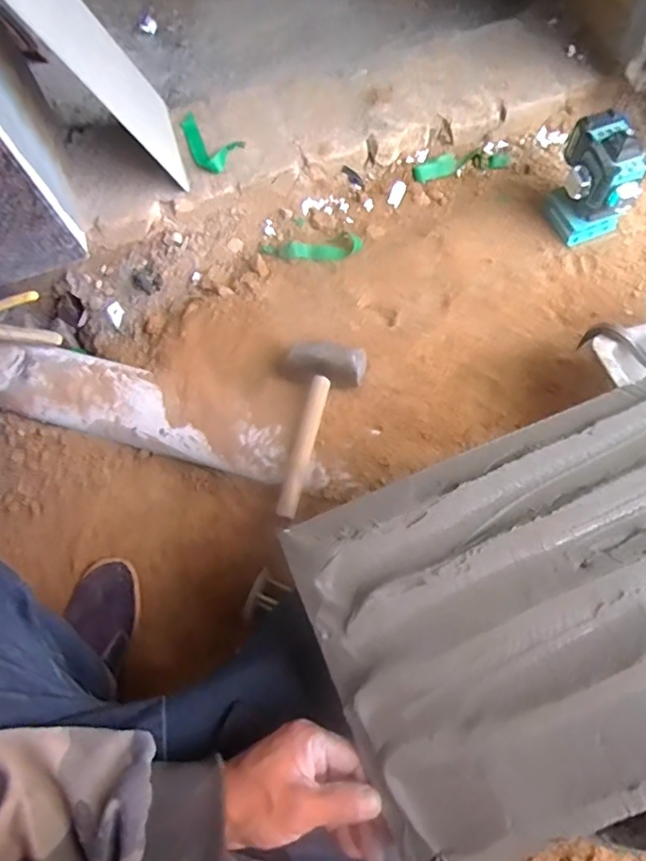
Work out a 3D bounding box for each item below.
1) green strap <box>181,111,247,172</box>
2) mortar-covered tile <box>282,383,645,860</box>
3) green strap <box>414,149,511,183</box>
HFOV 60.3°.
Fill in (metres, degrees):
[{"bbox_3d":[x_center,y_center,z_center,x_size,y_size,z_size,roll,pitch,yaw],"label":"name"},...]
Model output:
[{"bbox_3d":[-0.214,-0.514,1.001,0.128,0.018,0.079,32,76,14],"label":"green strap"},{"bbox_3d":[0.283,0.092,0.411,0.574,0.021,0.263,-23,74,0],"label":"mortar-covered tile"},{"bbox_3d":[0.255,-0.491,1.027,0.175,0.018,0.040,-9,71,1],"label":"green strap"}]

